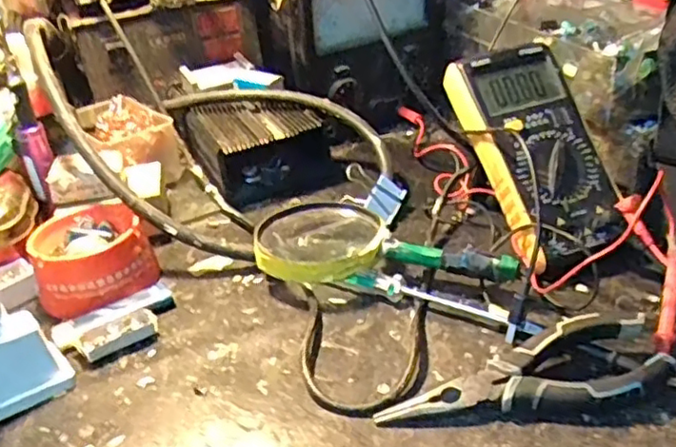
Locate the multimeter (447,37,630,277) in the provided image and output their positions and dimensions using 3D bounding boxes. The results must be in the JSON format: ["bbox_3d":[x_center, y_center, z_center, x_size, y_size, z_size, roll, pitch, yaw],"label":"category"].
[{"bbox_3d":[0.145,-0.054,0.469,0.081,0.033,0.162,-17,73,-11],"label":"multimeter"}]

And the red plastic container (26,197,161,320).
[{"bbox_3d":[-0.183,0.024,0.485,0.080,0.043,0.088,-19,34,-22],"label":"red plastic container"}]

